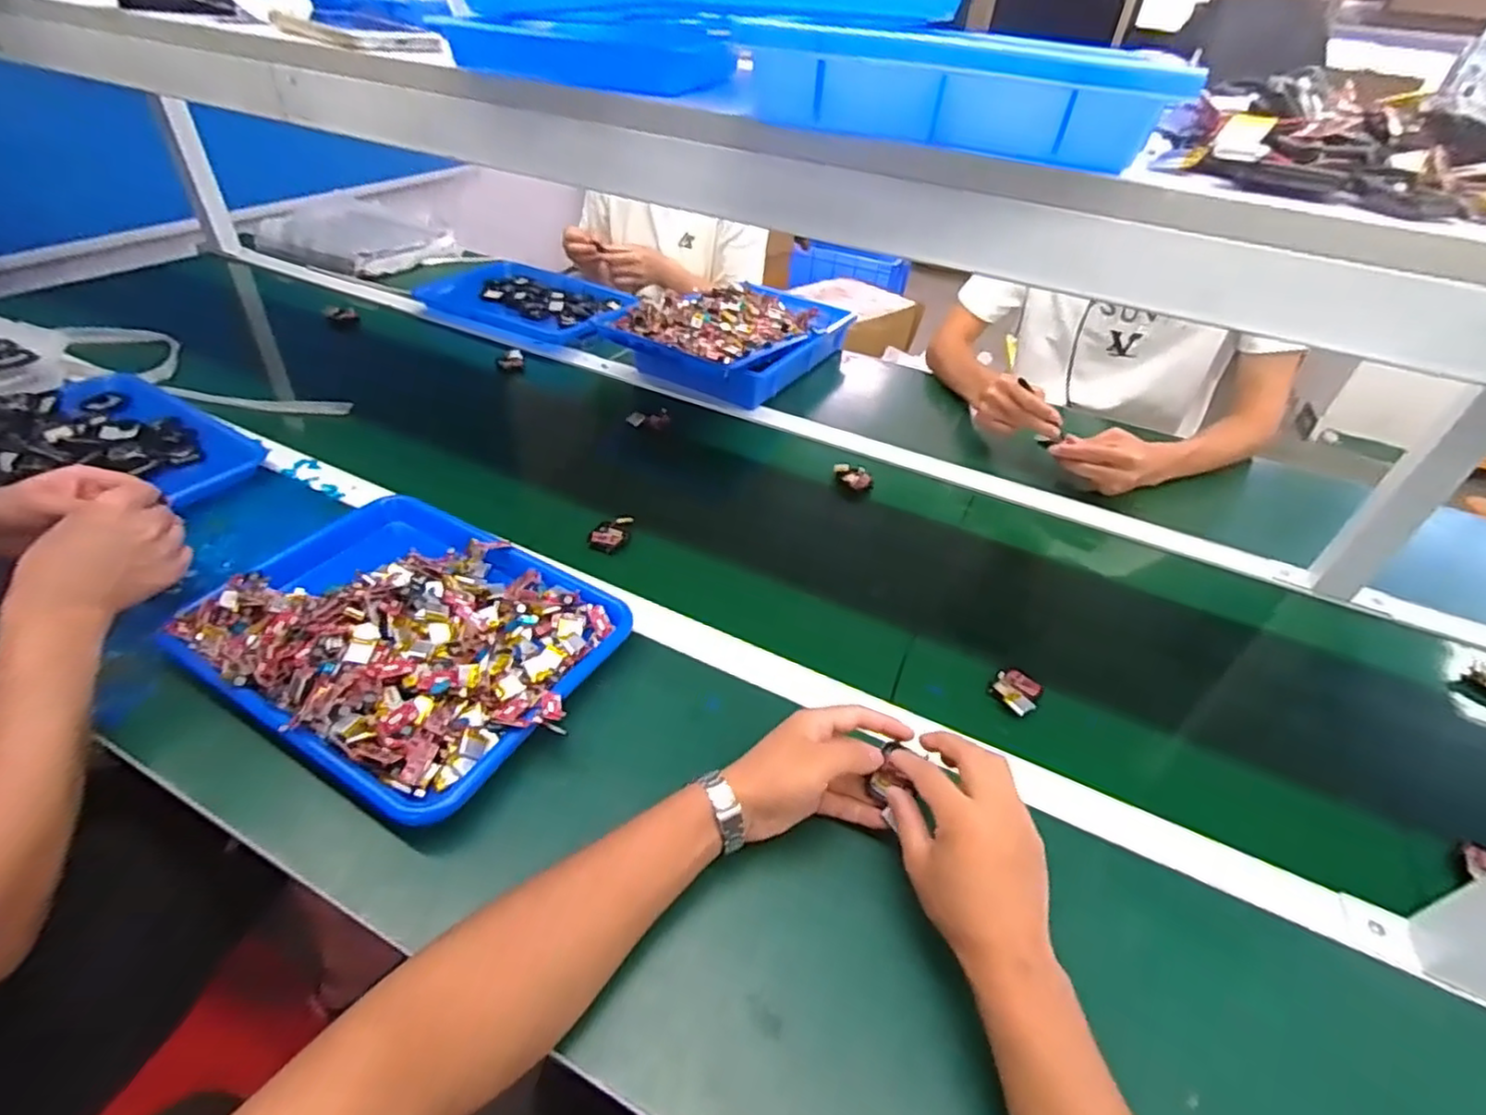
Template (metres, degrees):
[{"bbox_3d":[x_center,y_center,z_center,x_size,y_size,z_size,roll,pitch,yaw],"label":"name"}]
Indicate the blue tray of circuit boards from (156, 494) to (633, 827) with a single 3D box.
[{"bbox_3d":[-0.290,0.057,0.583,0.340,0.057,0.259,24,44,21],"label":"blue tray of circuit boards"}]

